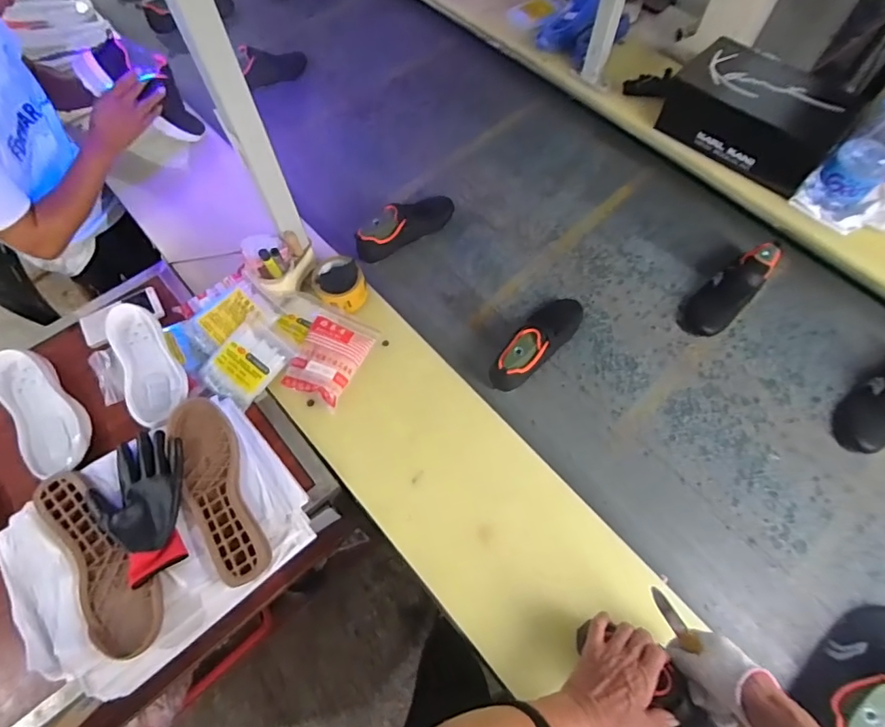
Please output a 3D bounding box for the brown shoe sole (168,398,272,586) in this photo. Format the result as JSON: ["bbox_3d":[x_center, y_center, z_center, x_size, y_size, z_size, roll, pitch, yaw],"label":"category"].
[{"bbox_3d":[-0.332,0.181,0.712,0.083,0.021,0.279,-23,66,-11],"label":"brown shoe sole"}]

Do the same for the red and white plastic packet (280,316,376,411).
[{"bbox_3d":[-0.200,-0.009,0.850,0.108,0.032,0.153,20,65,10],"label":"red and white plastic packet"}]

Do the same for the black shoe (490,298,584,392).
[{"bbox_3d":[0.185,-0.049,0.915,0.085,0.095,0.244,37,67,12],"label":"black shoe"}]

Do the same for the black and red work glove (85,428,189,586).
[{"bbox_3d":[-0.432,0.198,0.681,0.116,0.030,0.202,-12,64,-6],"label":"black and red work glove"}]

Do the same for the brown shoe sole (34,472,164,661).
[{"bbox_3d":[-0.476,0.269,0.658,0.267,0.025,0.092,41,70,18],"label":"brown shoe sole"}]

